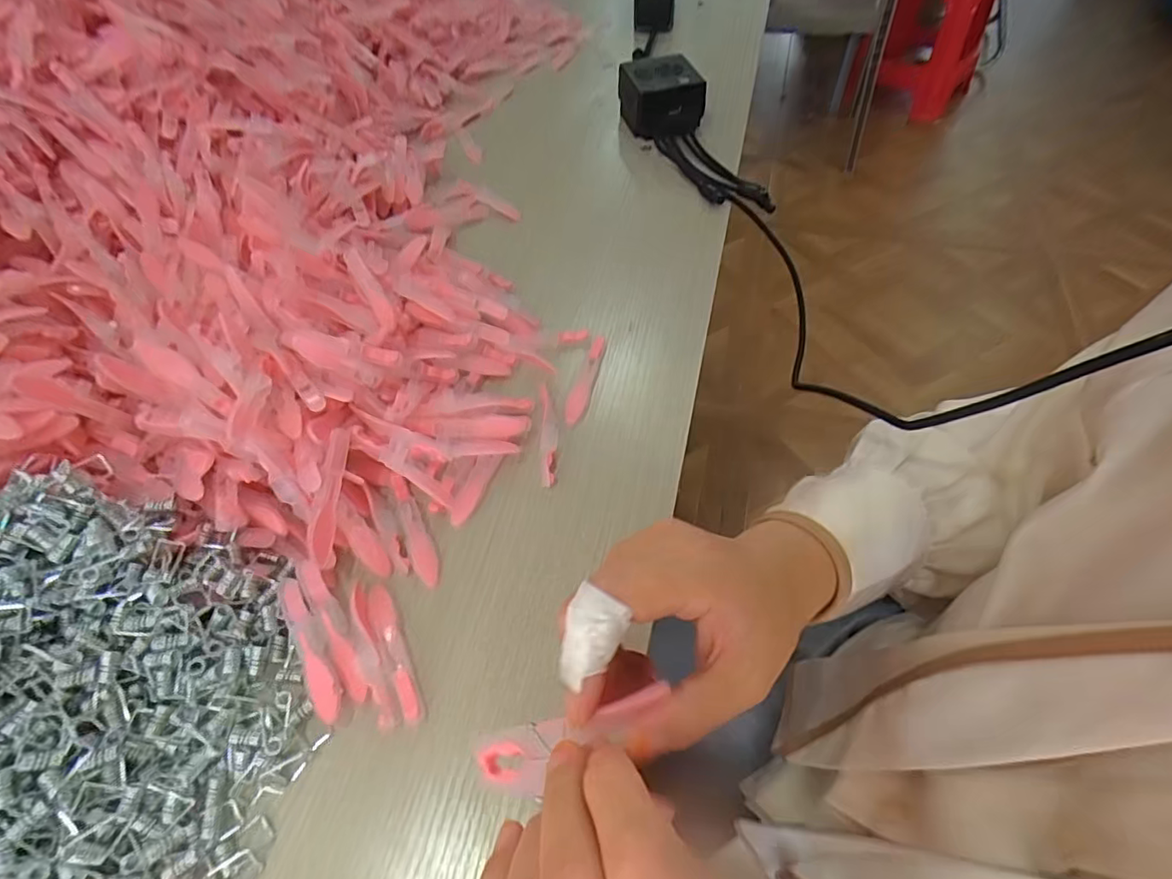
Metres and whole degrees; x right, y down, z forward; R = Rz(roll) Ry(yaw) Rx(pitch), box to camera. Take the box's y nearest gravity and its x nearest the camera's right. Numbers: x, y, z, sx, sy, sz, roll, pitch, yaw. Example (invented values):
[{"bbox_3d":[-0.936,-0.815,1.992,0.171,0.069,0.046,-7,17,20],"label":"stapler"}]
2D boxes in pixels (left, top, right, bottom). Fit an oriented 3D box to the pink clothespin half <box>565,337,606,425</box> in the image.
[{"bbox_3d":[0.000,-0.043,0.404,0.013,0.005,0.081,10,56,10],"label":"pink clothespin half"}]

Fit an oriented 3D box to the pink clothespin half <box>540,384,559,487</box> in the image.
[{"bbox_3d":[-0.024,-0.006,0.372,0.012,0.012,0.078,-4,54,0],"label":"pink clothespin half"}]

